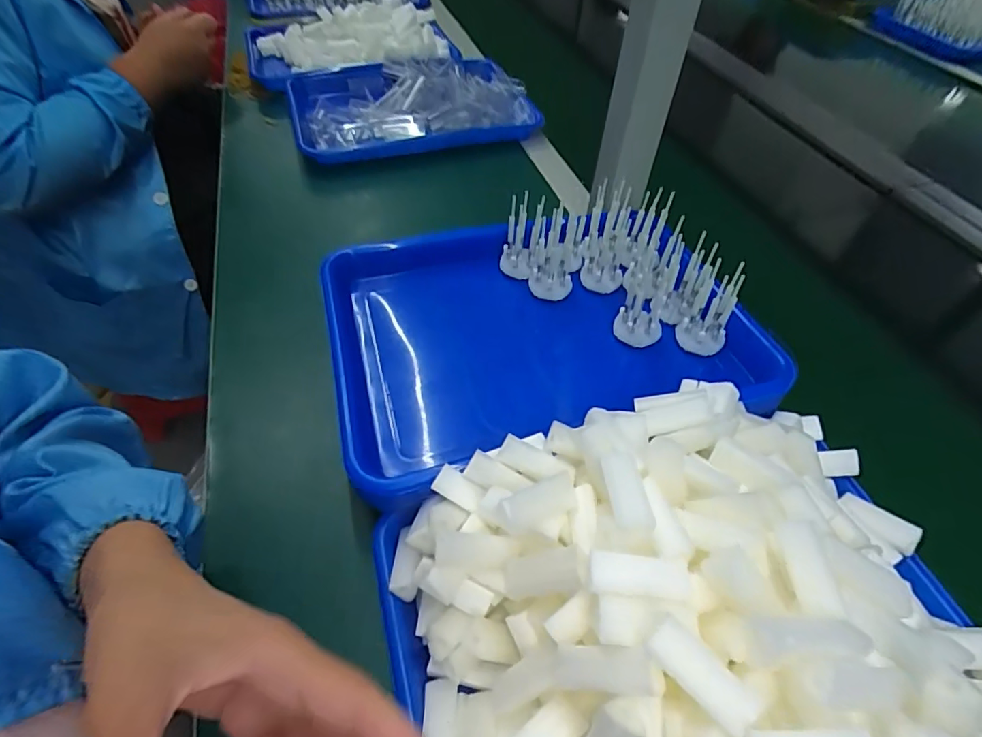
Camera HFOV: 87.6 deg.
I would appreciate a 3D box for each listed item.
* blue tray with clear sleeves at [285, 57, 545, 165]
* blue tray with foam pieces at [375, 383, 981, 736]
[{"bbox_3d":[-0.123,-0.400,0.757,0.332,0.056,0.250,-13,52,-14],"label":"blue tray with clear sleeves"},{"bbox_3d":[0.088,0.130,0.265,0.284,0.111,0.232,-14,52,-15],"label":"blue tray with foam pieces"}]

